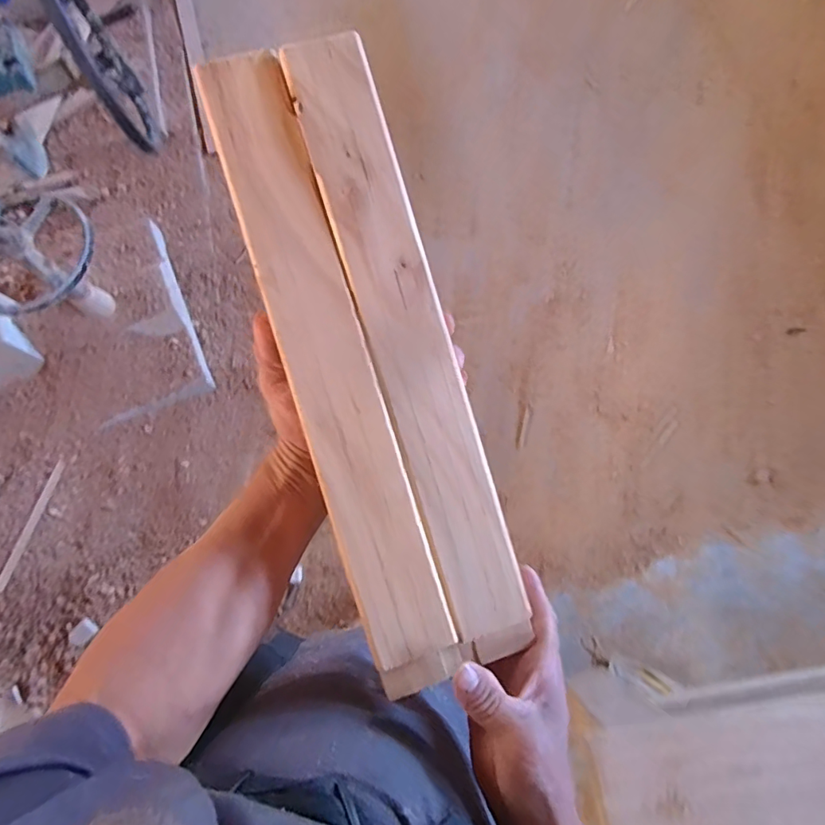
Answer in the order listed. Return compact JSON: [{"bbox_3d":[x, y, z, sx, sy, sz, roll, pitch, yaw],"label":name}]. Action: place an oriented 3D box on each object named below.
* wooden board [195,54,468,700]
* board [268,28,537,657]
[{"bbox_3d":[-0.055,-0.024,0.342,0.057,0.020,0.442,-18,90,-3],"label":"wooden board"},{"bbox_3d":[0.004,-0.036,0.354,0.058,0.023,0.441,-17,92,-3],"label":"board"}]

